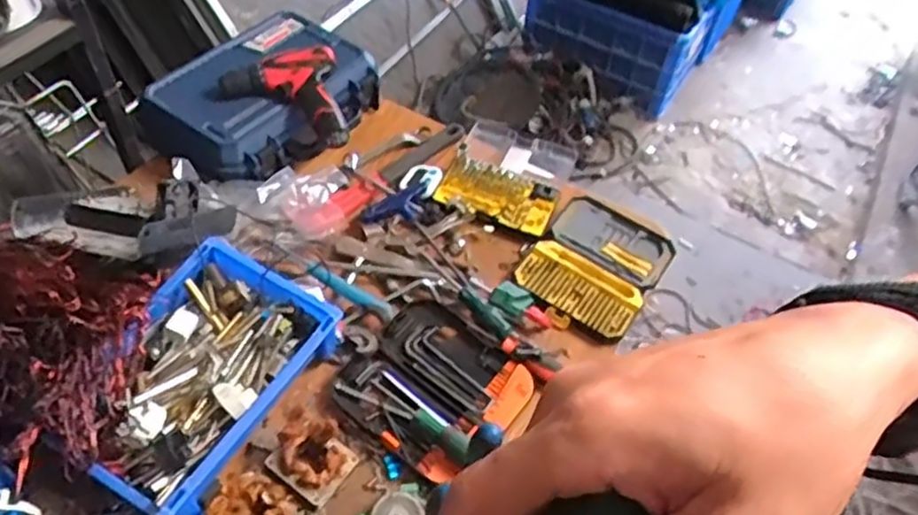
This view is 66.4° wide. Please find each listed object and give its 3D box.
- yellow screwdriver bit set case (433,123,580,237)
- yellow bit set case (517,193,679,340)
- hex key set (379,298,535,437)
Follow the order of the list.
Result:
[{"bbox_3d":[0.087,-0.157,1.199,0.189,0.027,0.248,17,51,10],"label":"yellow screwdriver bit set case"},{"bbox_3d":[0.217,0.004,1.097,0.184,0.029,0.243,29,54,18],"label":"yellow bit set case"},{"bbox_3d":[0.000,0.139,0.946,0.210,0.031,0.118,39,57,25],"label":"hex key set"}]

